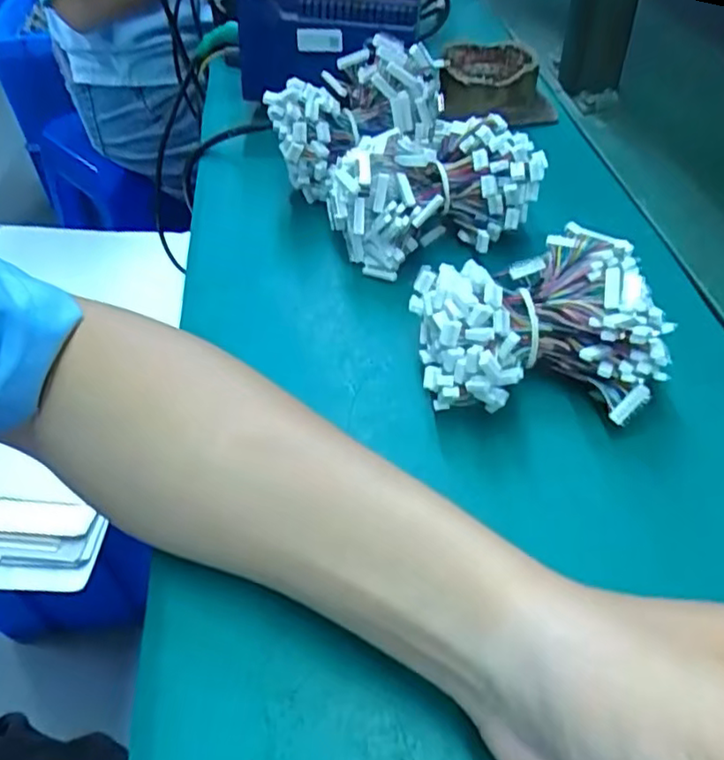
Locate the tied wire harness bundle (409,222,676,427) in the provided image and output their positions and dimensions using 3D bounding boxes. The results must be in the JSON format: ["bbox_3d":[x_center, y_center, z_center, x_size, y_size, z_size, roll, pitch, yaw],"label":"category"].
[{"bbox_3d":[0.085,-0.033,0.327,0.121,0.055,0.106,1,48,5],"label":"tied wire harness bundle"}]

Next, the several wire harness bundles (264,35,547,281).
[{"bbox_3d":[0.025,-0.139,0.408,0.121,0.084,0.174,-23,51,-16],"label":"several wire harness bundles"}]

